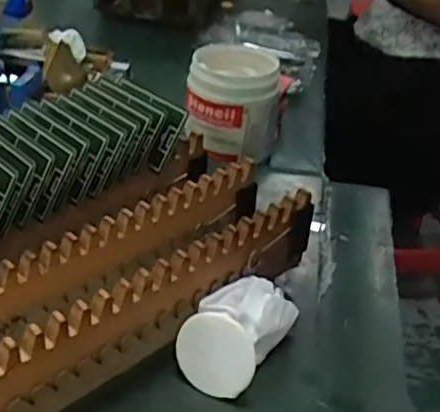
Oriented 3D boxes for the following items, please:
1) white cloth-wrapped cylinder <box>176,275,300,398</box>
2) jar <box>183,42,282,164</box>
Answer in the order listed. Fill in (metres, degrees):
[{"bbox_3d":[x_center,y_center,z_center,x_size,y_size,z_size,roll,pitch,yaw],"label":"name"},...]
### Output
[{"bbox_3d":[0.013,0.081,0.418,0.048,0.048,0.077,25,38,29],"label":"white cloth-wrapped cylinder"},{"bbox_3d":[0.015,-0.106,0.673,0.084,0.103,0.077,16,35,17],"label":"jar"}]

